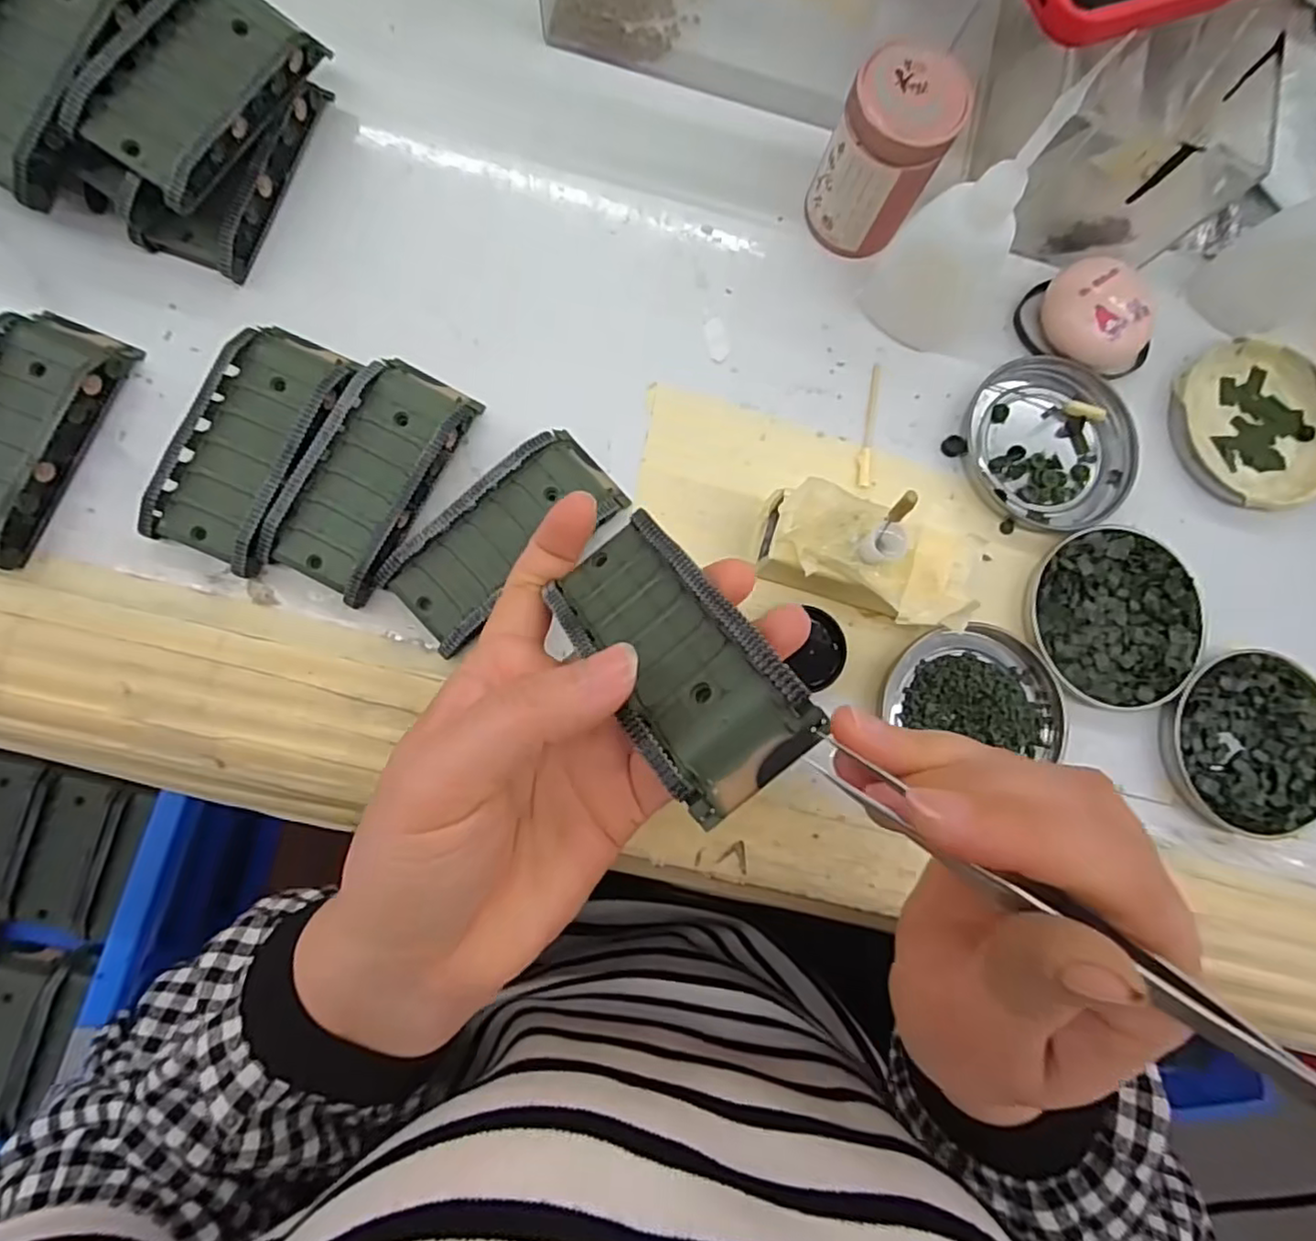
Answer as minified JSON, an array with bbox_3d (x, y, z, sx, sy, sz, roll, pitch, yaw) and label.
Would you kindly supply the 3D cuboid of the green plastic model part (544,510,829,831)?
[{"bbox_3d":[0.003,0.007,0.194,0.041,0.019,0.094,-39,51,3],"label":"green plastic model part"}]

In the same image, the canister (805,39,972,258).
[{"bbox_3d":[0.093,-0.192,0.281,0.043,0.065,0.041,1,83,-6],"label":"canister"}]

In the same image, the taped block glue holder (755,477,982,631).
[{"bbox_3d":[0.085,-0.023,0.268,0.091,0.044,0.044,17,82,-4],"label":"taped block glue holder"}]

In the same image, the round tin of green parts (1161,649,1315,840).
[{"bbox_3d":[0.260,0.053,0.292,0.076,0.010,0.077,1,83,-6],"label":"round tin of green parts"}]

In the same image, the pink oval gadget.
[{"bbox_3d":[0.196,-0.134,0.301,0.047,0.025,0.055,-33,88,-9],"label":"pink oval gadget"}]

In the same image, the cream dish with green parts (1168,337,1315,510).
[{"bbox_3d":[0.279,-0.091,0.311,0.076,0.010,0.077,1,83,-6],"label":"cream dish with green parts"}]

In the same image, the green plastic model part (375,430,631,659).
[{"bbox_3d":[-0.061,-0.035,0.270,0.097,0.016,0.042,-42,89,-9],"label":"green plastic model part"}]

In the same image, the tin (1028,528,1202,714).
[{"bbox_3d":[0.200,-0.001,0.293,0.075,0.011,0.075,1,83,-6],"label":"tin"}]

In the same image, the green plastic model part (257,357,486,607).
[{"bbox_3d":[-0.114,-0.059,0.267,0.046,0.019,0.096,28,81,-2],"label":"green plastic model part"}]

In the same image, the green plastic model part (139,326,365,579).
[{"bbox_3d":[-0.159,-0.070,0.264,0.046,0.019,0.096,24,81,-3],"label":"green plastic model part"}]

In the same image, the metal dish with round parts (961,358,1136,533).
[{"bbox_3d":[0.177,-0.080,0.301,0.076,0.009,0.075,11,82,-5],"label":"metal dish with round parts"}]

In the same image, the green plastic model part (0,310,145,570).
[{"bbox_3d":[-0.247,-0.074,0.256,0.043,0.017,0.096,23,82,-3],"label":"green plastic model part"}]

